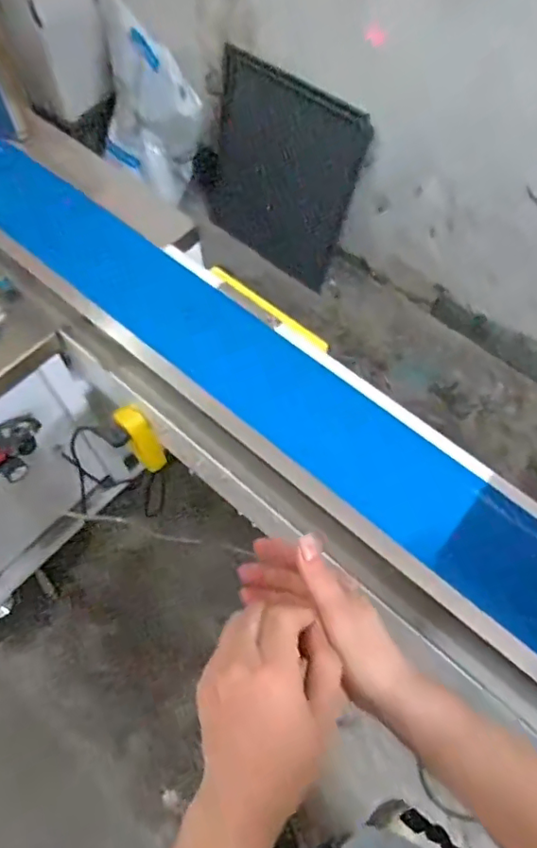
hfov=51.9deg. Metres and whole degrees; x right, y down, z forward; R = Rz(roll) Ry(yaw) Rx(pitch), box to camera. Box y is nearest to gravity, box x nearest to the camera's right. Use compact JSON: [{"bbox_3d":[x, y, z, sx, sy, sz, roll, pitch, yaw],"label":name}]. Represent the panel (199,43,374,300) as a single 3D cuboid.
[{"bbox_3d":[0.033,-0.777,1.740,0.523,0.558,0.036,36,54,15],"label":"panel"}]

